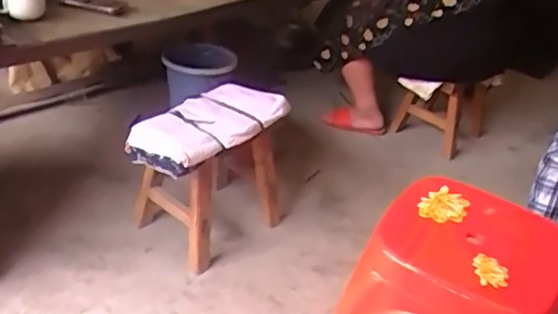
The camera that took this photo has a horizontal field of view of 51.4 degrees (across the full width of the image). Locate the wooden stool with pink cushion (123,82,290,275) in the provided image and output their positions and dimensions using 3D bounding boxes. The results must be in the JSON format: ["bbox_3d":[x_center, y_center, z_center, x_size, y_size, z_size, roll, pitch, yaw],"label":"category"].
[{"bbox_3d":[-0.193,0.038,1.508,0.388,0.376,0.268,-24,45,-39],"label":"wooden stool with pink cushion"}]

